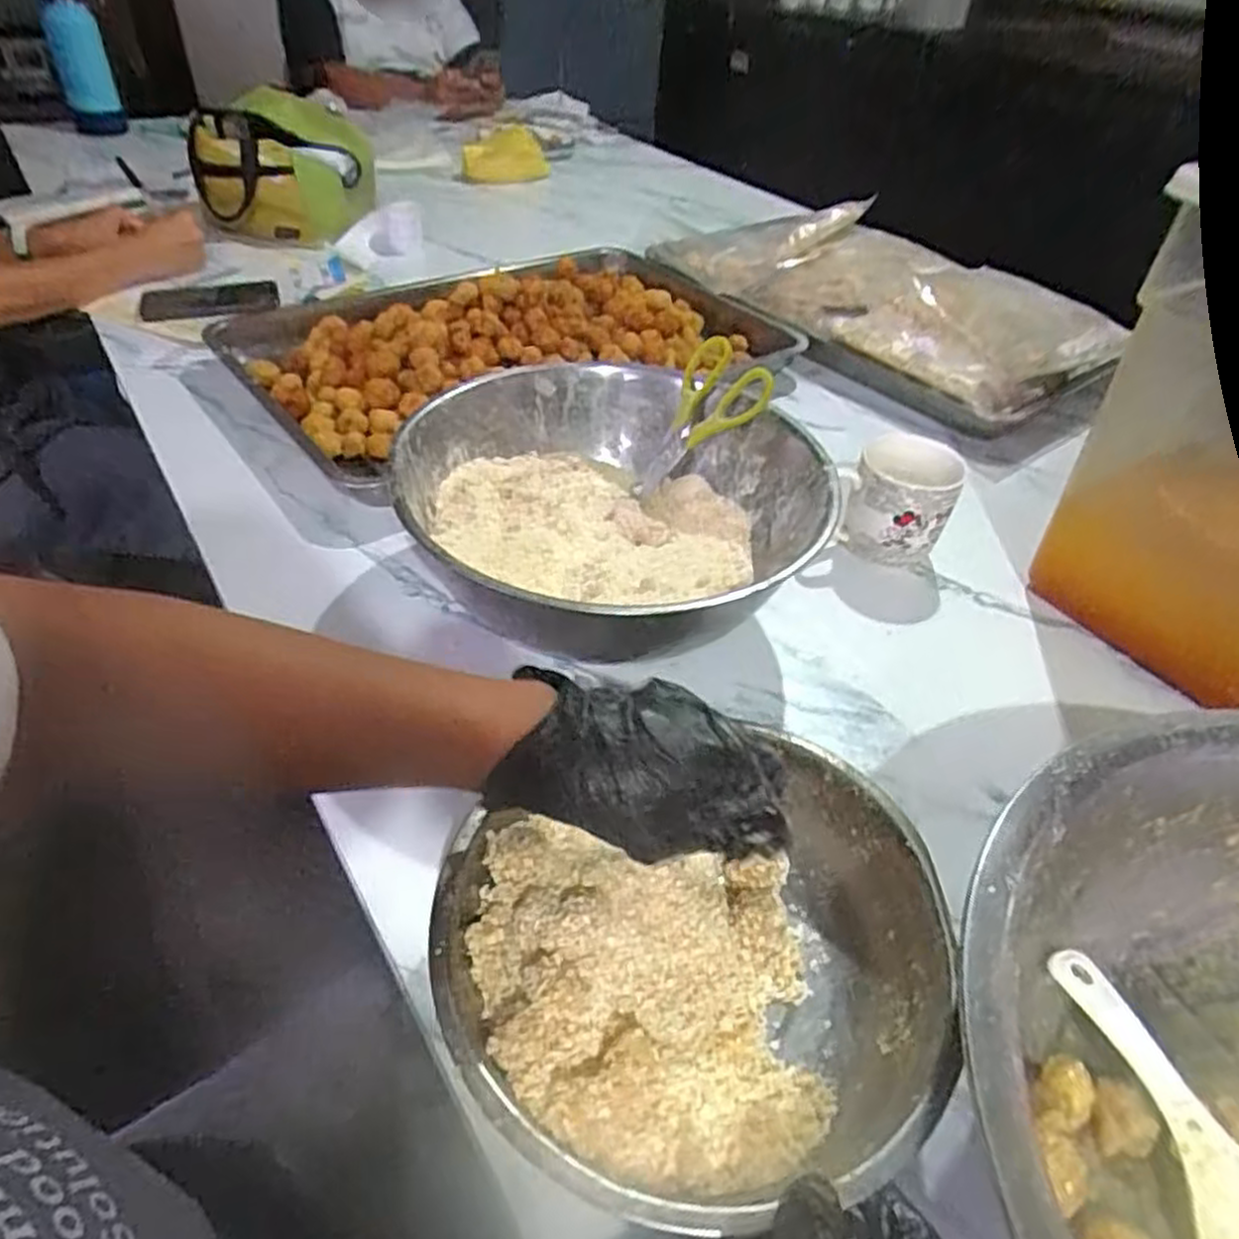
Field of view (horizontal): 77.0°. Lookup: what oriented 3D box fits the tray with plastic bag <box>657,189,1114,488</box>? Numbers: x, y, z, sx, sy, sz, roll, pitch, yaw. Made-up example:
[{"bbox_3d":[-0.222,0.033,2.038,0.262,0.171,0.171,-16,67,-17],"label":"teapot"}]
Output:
[{"bbox_3d":[0.317,-0.424,1.037,0.276,0.113,0.627,-25,51,-29],"label":"tray with plastic bag"}]

